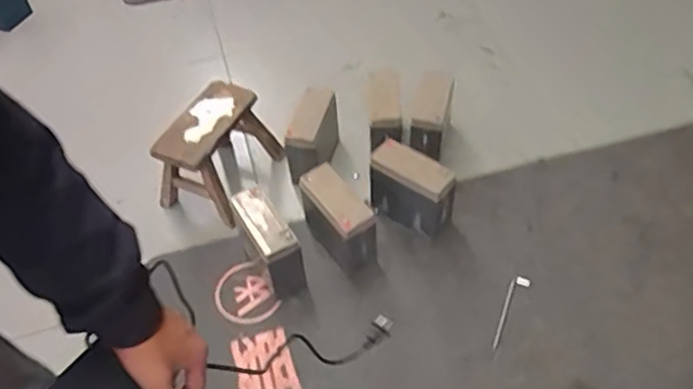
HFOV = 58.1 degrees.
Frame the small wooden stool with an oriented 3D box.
[{"bbox_3d":[-0.297,-0.103,1.448,0.175,0.192,0.277,21,55,18],"label":"small wooden stool"}]

